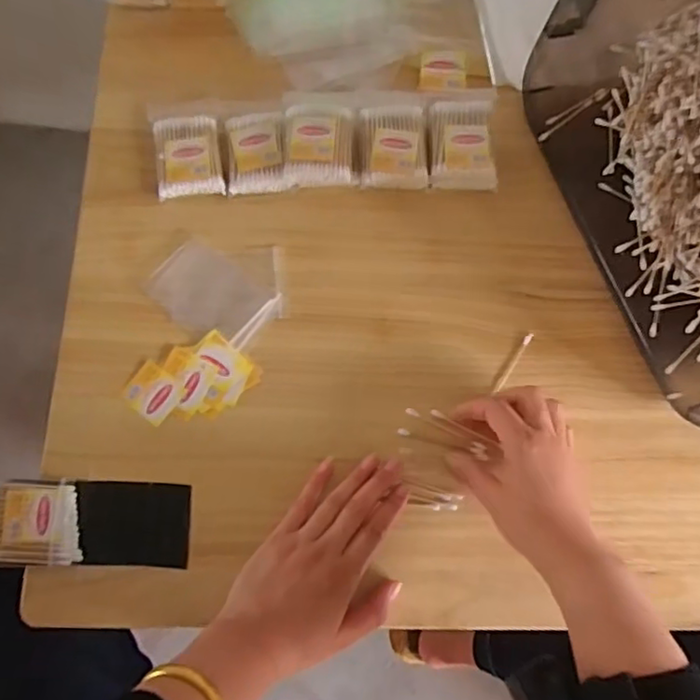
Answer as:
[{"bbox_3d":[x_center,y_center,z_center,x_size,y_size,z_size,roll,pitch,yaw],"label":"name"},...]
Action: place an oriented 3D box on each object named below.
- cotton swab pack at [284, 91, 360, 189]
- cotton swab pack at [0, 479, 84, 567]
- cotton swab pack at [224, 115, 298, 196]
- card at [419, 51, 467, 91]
[{"bbox_3d":[-0.026,-0.190,0.544,0.066,0.020,0.089,0,77,-1],"label":"cotton swab pack"},{"bbox_3d":[-0.256,0.130,0.456,0.102,0.017,0.062,0,74,-3],"label":"cotton swab pack"},{"bbox_3d":[-0.083,-0.179,0.547,0.054,0.012,0.075,-5,77,-2],"label":"cotton swab pack"},{"bbox_3d":[0.088,-0.262,0.569,0.042,0.004,0.049,2,70,3],"label":"card"}]

